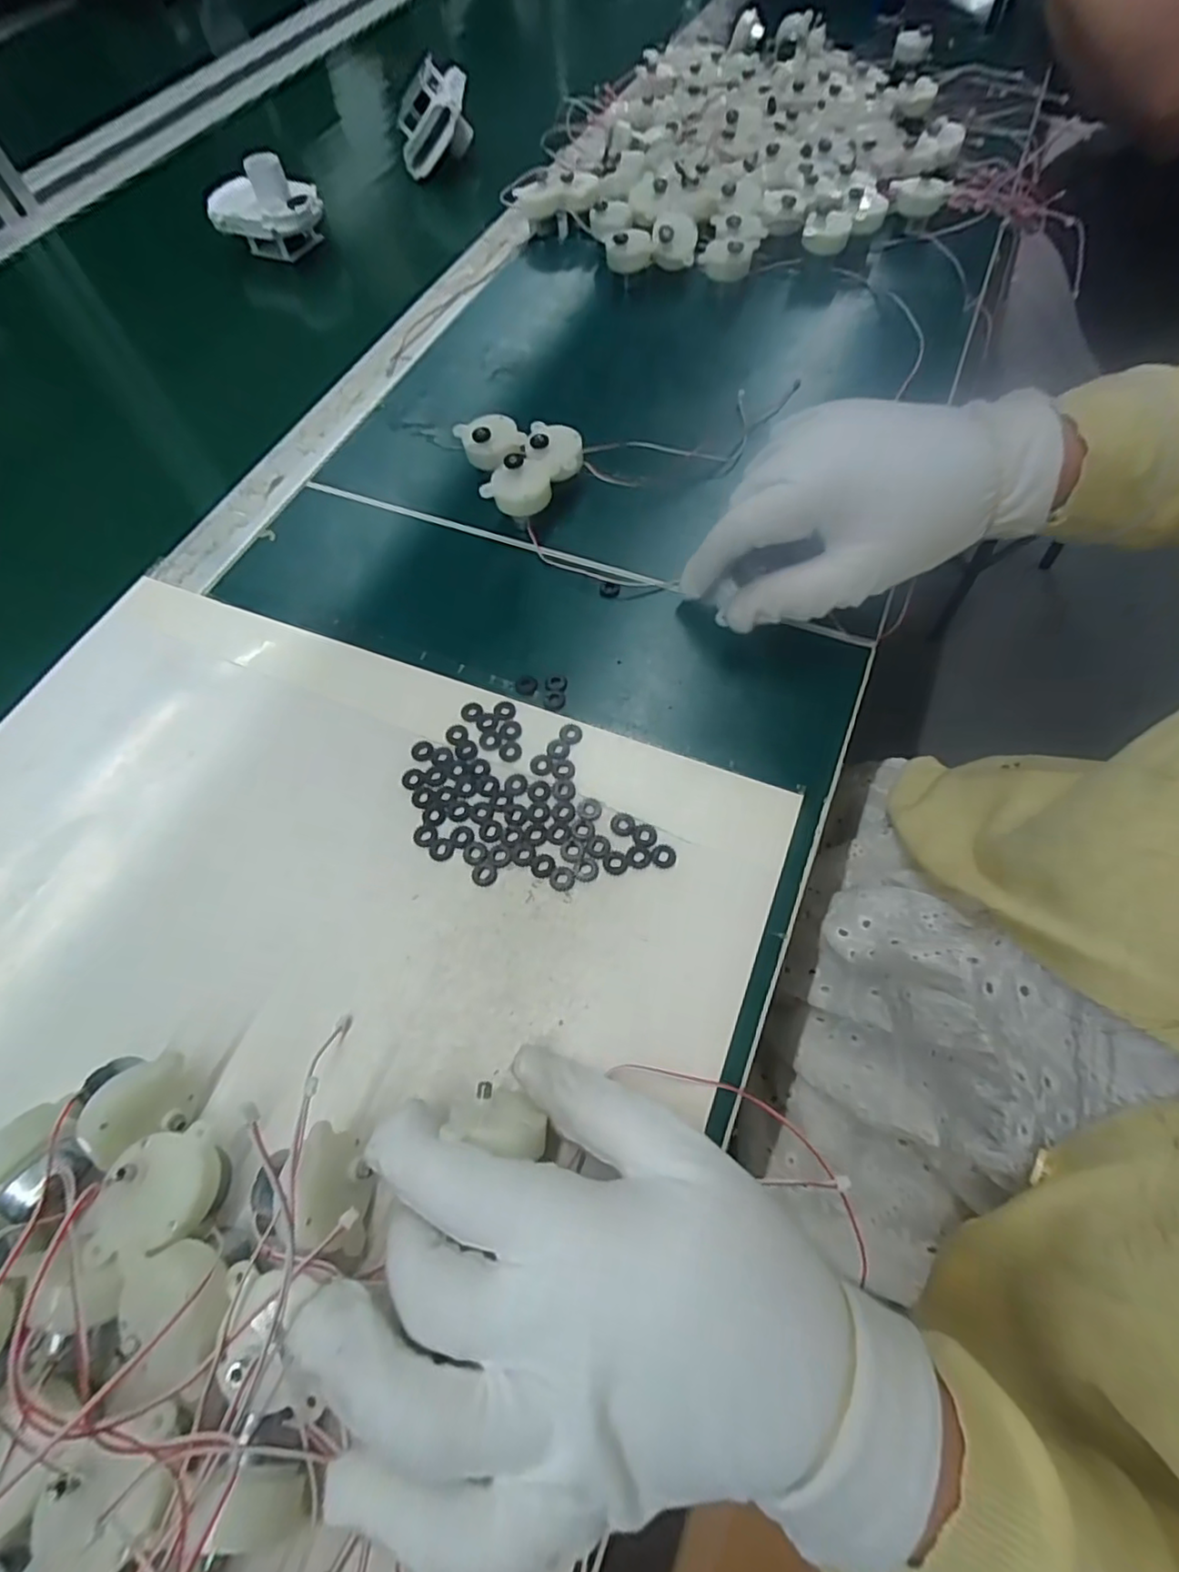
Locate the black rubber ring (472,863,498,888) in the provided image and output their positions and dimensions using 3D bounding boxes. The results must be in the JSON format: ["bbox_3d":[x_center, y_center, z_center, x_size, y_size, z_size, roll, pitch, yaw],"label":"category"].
[{"bbox_3d":[-0.045,0.037,0.258,0.011,0.004,0.010,-1,64,2],"label":"black rubber ring"}]

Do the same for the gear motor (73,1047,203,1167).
[{"bbox_3d":[-0.159,0.111,0.212,0.020,0.032,0.031,-25,70,25],"label":"gear motor"}]

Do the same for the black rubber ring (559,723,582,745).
[{"bbox_3d":[-0.009,-0.025,0.286,0.010,0.004,0.011,-6,64,0],"label":"black rubber ring"}]

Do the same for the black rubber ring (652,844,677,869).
[{"bbox_3d":[0.032,0.029,0.257,0.010,0.004,0.011,-1,64,2],"label":"black rubber ring"}]

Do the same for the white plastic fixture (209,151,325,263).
[{"bbox_3d":[-0.257,-0.460,0.488,0.083,0.057,0.063,-25,66,-9],"label":"white plastic fixture"}]

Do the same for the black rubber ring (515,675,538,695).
[{"bbox_3d":[-0.032,-0.051,0.301,0.010,0.004,0.011,-1,64,2],"label":"black rubber ring"}]

